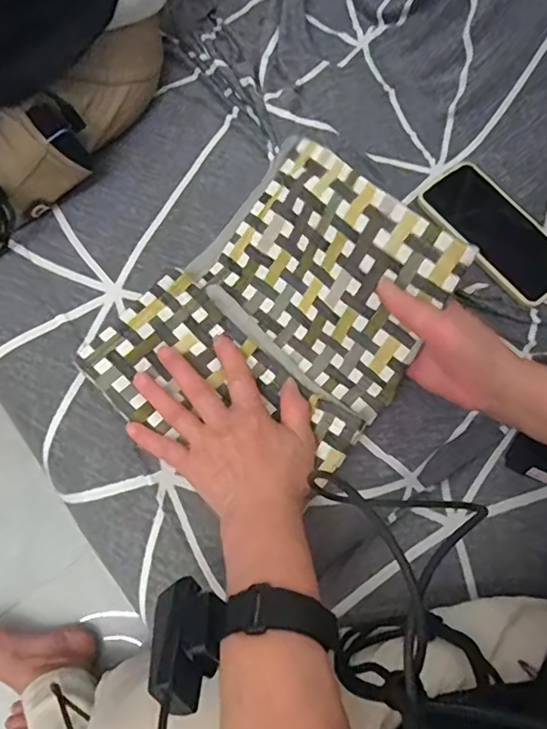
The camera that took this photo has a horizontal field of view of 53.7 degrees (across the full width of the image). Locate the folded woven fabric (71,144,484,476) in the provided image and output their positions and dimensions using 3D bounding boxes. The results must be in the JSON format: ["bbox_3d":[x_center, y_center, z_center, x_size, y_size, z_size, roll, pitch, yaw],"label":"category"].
[{"bbox_3d":[0.004,-0.038,0.432,0.212,0.120,0.252,37,74,9],"label":"folded woven fabric"}]

